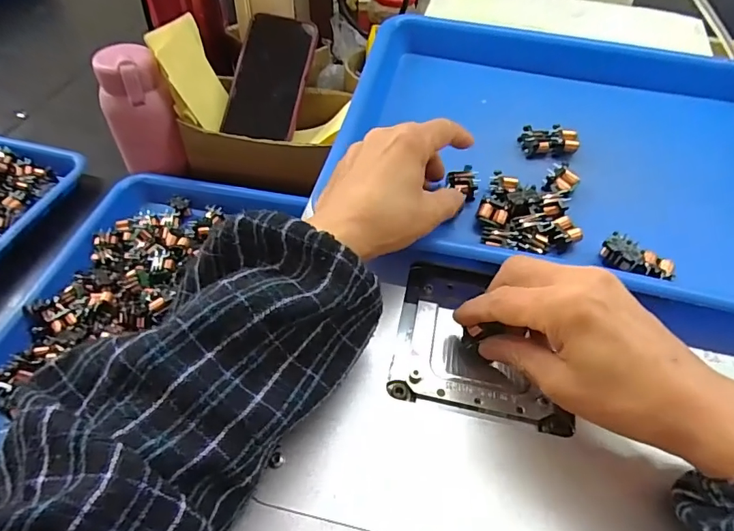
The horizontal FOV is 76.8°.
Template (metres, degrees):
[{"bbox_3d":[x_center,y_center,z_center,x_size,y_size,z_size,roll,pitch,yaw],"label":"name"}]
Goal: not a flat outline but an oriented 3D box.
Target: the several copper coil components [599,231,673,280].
[{"bbox_3d":[0.170,-0.005,0.289,0.042,0.016,0.018,25,52,21],"label":"several copper coil components"}]

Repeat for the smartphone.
[{"bbox_3d":[-0.108,-0.211,0.520,0.079,0.017,0.148,12,81,-2],"label":"smartphone"}]

